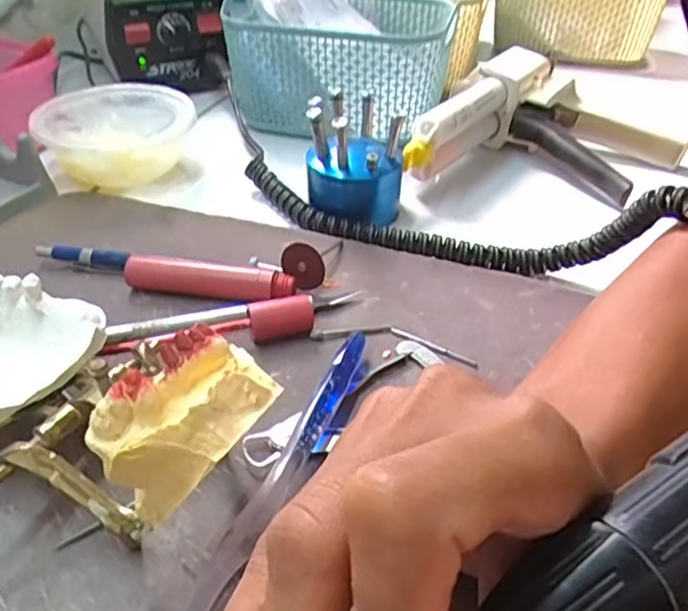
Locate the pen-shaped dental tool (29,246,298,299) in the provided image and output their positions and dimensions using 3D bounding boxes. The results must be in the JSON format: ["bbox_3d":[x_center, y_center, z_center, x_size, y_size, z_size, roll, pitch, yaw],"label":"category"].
[{"bbox_3d":[-0.095,-0.018,0.329,0.142,0.018,0.018,10,40,11],"label":"pen-shaped dental tool"}]

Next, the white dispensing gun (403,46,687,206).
[{"bbox_3d":[0.150,-0.122,0.441,0.158,0.056,0.186,18,42,20],"label":"white dispensing gun"}]

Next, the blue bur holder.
[{"bbox_3d":[0.007,-0.088,0.381,0.057,0.066,0.058,4,39,3],"label":"blue bur holder"}]

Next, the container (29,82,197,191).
[{"bbox_3d":[-0.161,-0.120,0.445,0.099,0.040,0.099,1,39,-1],"label":"container"}]

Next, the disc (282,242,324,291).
[{"bbox_3d":[-0.022,-0.020,0.329,0.024,0.024,0.006,24,44,26],"label":"disc"}]

